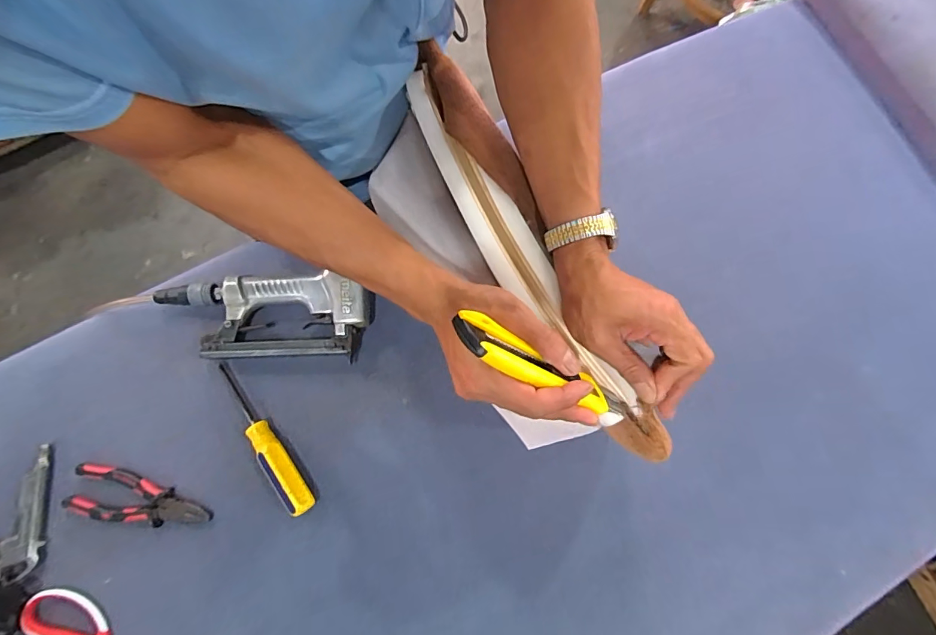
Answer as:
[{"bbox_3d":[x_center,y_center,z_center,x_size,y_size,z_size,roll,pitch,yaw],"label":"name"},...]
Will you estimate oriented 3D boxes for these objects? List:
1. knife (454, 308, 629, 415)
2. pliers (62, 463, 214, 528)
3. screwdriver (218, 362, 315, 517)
[{"bbox_3d":[0.061,0.041,0.330,0.165,0.022,0.028,28,78,-22],"label":"knife"},{"bbox_3d":[-0.364,0.205,0.493,0.152,0.017,0.054,16,78,2],"label":"pliers"},{"bbox_3d":[-0.240,0.139,0.517,0.030,0.027,0.196,-35,81,-8],"label":"screwdriver"}]

